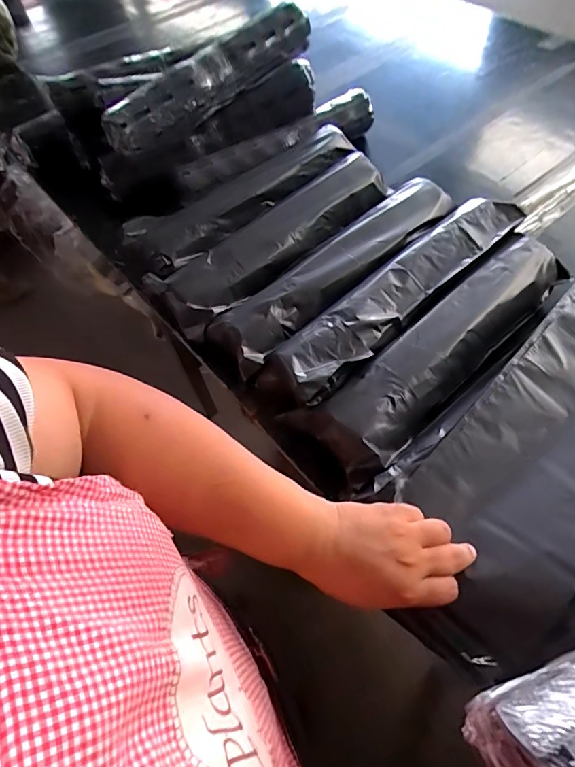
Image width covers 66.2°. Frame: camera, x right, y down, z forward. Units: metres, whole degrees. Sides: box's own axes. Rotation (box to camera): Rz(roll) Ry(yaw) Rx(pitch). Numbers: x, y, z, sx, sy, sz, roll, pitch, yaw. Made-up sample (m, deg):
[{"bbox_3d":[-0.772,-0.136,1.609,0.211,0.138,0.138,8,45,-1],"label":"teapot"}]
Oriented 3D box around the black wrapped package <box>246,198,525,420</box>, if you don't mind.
[{"bbox_3d":[0.146,-0.112,0.595,0.444,0.090,0.099,-38,64,-18],"label":"black wrapped package"}]

